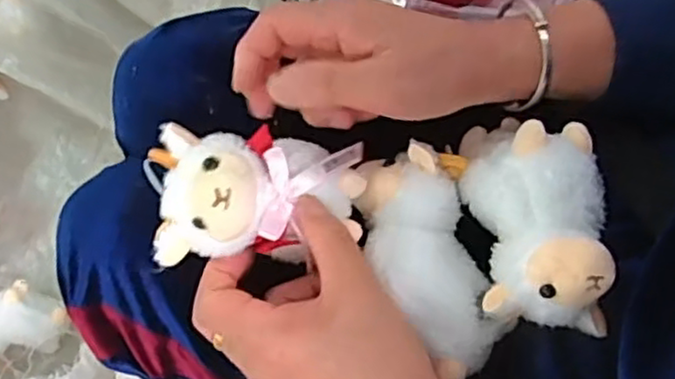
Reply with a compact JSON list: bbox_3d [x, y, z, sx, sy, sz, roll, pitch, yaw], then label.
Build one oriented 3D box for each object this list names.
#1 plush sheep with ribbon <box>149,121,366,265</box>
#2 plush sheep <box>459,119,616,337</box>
[{"bbox_3d":[-0.040,0.001,0.366,0.105,0.061,0.064,-4,74,-2],"label":"plush sheep with ribbon"},{"bbox_3d":[0.106,0.021,0.367,0.068,0.057,0.106,-3,74,-2],"label":"plush sheep"}]

